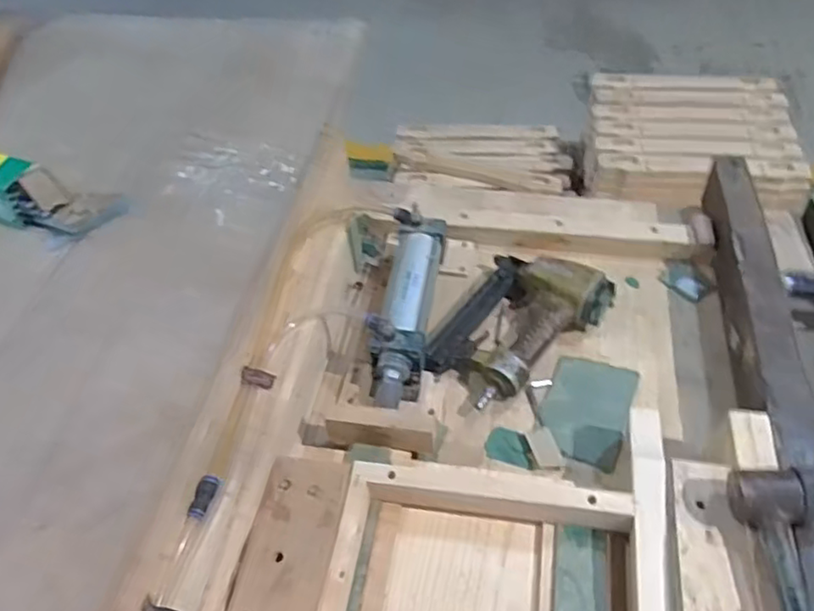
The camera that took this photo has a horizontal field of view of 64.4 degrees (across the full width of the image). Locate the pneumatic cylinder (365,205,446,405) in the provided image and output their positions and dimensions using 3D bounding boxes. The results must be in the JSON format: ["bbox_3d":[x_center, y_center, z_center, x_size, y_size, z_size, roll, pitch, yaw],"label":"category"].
[{"bbox_3d":[-0.003,0.007,0.796,0.067,0.080,0.278,5,51,9],"label":"pneumatic cylinder"}]

